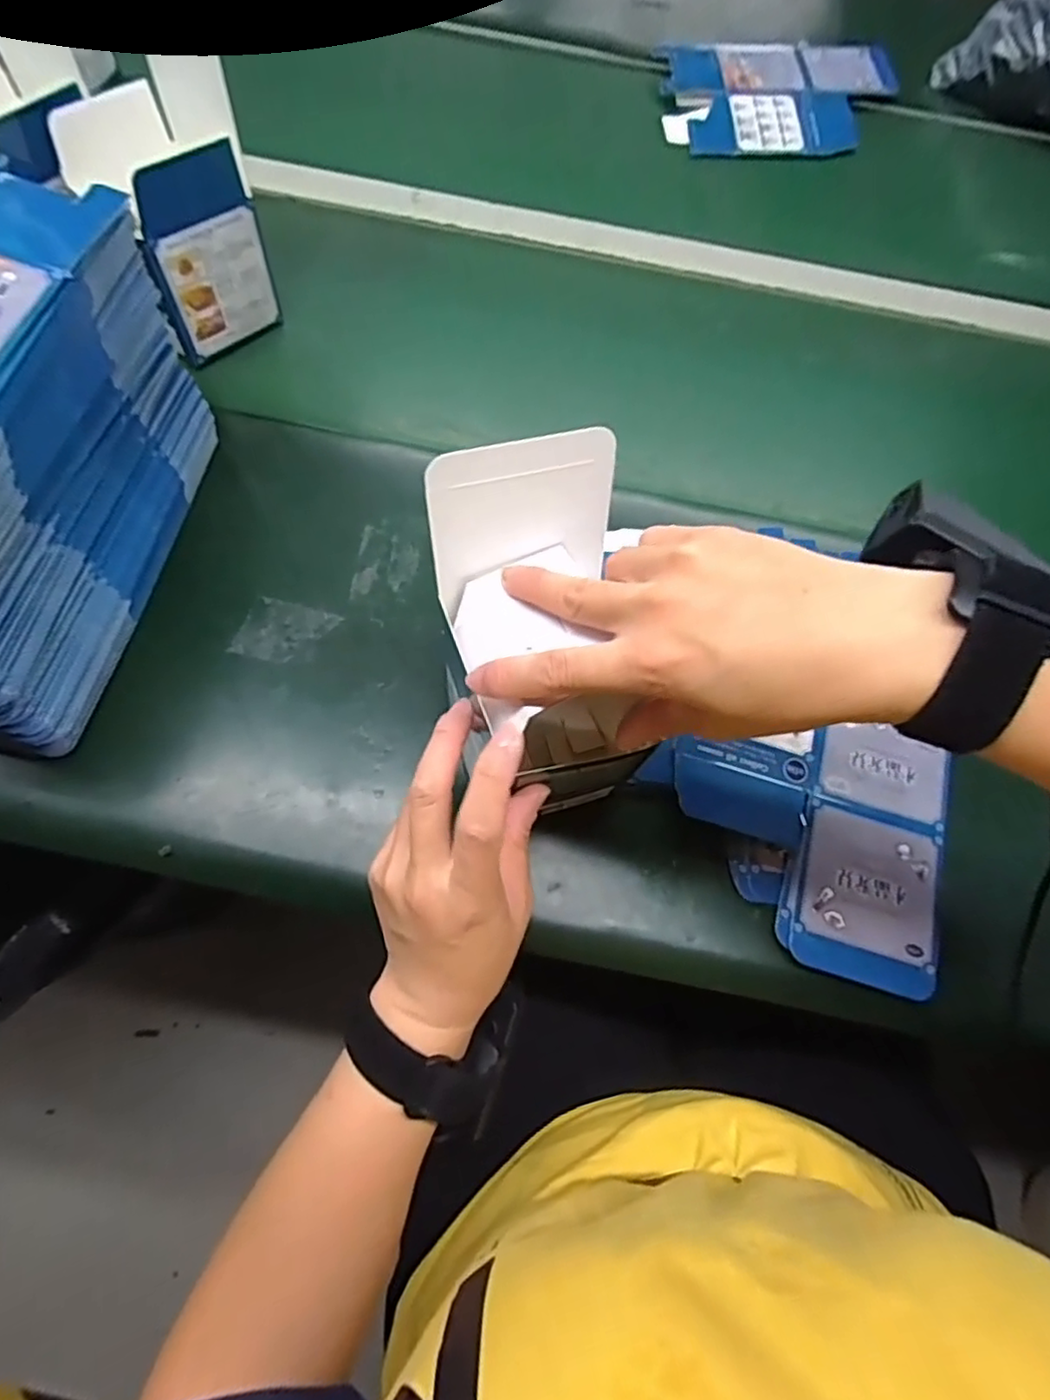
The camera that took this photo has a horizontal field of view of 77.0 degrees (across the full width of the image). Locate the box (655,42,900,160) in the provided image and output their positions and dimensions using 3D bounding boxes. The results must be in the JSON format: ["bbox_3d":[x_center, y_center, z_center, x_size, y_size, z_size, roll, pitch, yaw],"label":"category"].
[{"bbox_3d":[0.255,-0.601,0.658,0.234,0.008,0.162,-3,73,-1],"label":"box"}]

